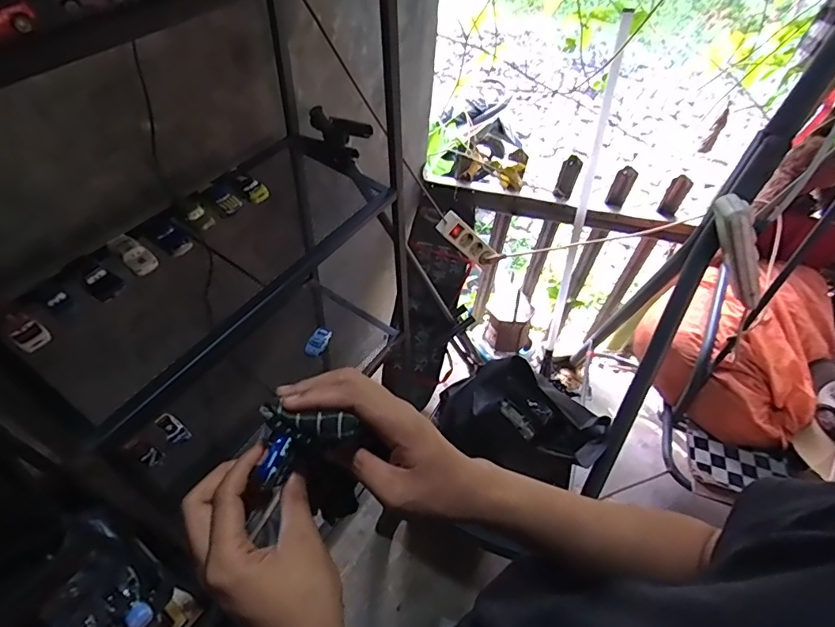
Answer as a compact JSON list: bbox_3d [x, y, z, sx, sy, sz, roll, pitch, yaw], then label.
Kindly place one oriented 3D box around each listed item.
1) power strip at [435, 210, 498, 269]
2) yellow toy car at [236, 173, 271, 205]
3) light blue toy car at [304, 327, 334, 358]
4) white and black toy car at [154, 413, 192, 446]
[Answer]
[{"bbox_3d":[0.124,-0.169,1.122,0.058,0.193,0.032,-29,47,27],"label":"power strip"},{"bbox_3d":[-0.258,-0.198,0.744,0.033,0.020,0.064,-29,60,-25],"label":"yellow toy car"},{"bbox_3d":[-0.213,0.061,1.026,0.036,0.025,0.070,26,54,15],"label":"light blue toy car"},{"bbox_3d":[-0.459,0.216,0.888,0.060,0.033,0.036,36,57,21],"label":"white and black toy car"}]

